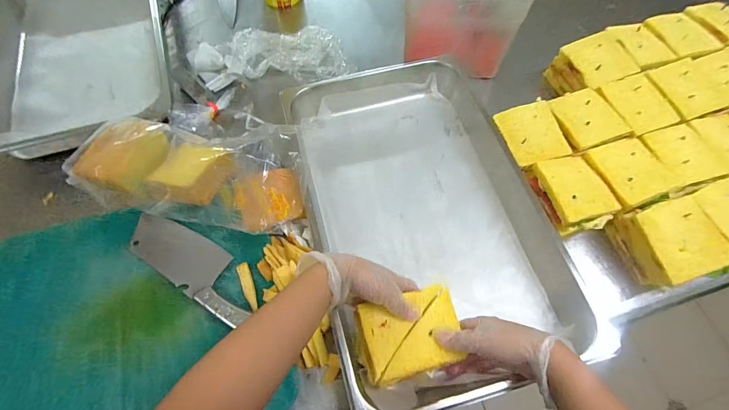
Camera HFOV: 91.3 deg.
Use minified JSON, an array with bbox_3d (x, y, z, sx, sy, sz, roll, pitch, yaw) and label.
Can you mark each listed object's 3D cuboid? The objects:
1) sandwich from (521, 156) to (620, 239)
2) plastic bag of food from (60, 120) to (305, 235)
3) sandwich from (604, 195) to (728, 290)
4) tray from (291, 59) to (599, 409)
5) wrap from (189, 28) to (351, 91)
[{"bbox_3d":[0.305,-0.020,0.523,0.094,0.034,0.110,-11,65,-5],"label":"sandwich"},{"bbox_3d":[-0.248,-0.059,0.537,0.342,0.104,0.169,11,65,6],"label":"plastic bag of food"},{"bbox_3d":[0.425,0.055,0.499,0.098,0.068,0.108,-11,65,-5],"label":"sandwich"},{"bbox_3d":[0.084,-0.001,0.551,0.313,0.075,0.525,-11,62,-7],"label":"tray"},{"bbox_3d":[-0.184,-0.291,0.704,0.314,0.041,0.140,-5,64,-4],"label":"wrap"}]

